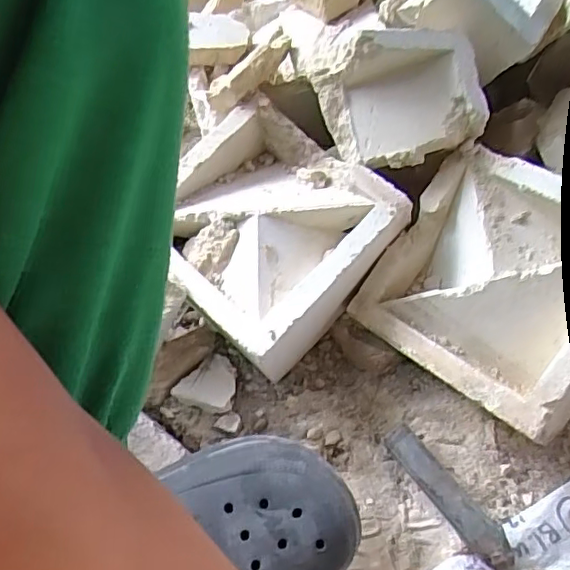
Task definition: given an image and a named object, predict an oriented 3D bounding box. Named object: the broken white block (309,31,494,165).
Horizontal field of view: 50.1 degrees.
[{"bbox_3d":[0.103,-0.169,0.549,0.141,0.068,0.116,-26,81,16],"label":"broken white block"}]

